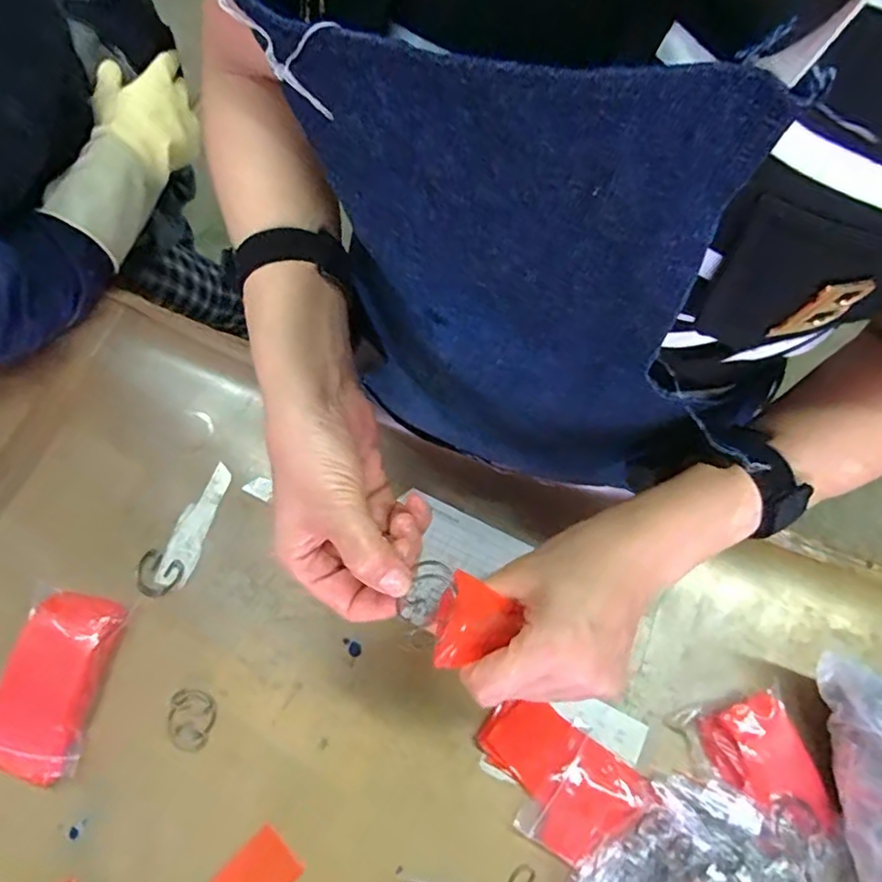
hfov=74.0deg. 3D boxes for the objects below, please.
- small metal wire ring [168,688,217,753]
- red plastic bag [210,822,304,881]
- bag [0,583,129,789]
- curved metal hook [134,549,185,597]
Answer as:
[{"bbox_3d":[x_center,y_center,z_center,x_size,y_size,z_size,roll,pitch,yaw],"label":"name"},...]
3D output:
[{"bbox_3d":[-0.190,0.212,0.443,0.034,0.004,0.043,2,69,1],"label":"small metal wire ring"},{"bbox_3d":[-0.133,0.310,0.410,0.042,0.004,0.062,42,74,14],"label":"red plastic bag"},{"bbox_3d":[-0.298,0.180,0.440,0.081,0.030,0.129,10,69,4],"label":"bag"},{"bbox_3d":[-0.233,0.110,0.480,0.037,0.004,0.034,24,61,2],"label":"curved metal hook"}]

